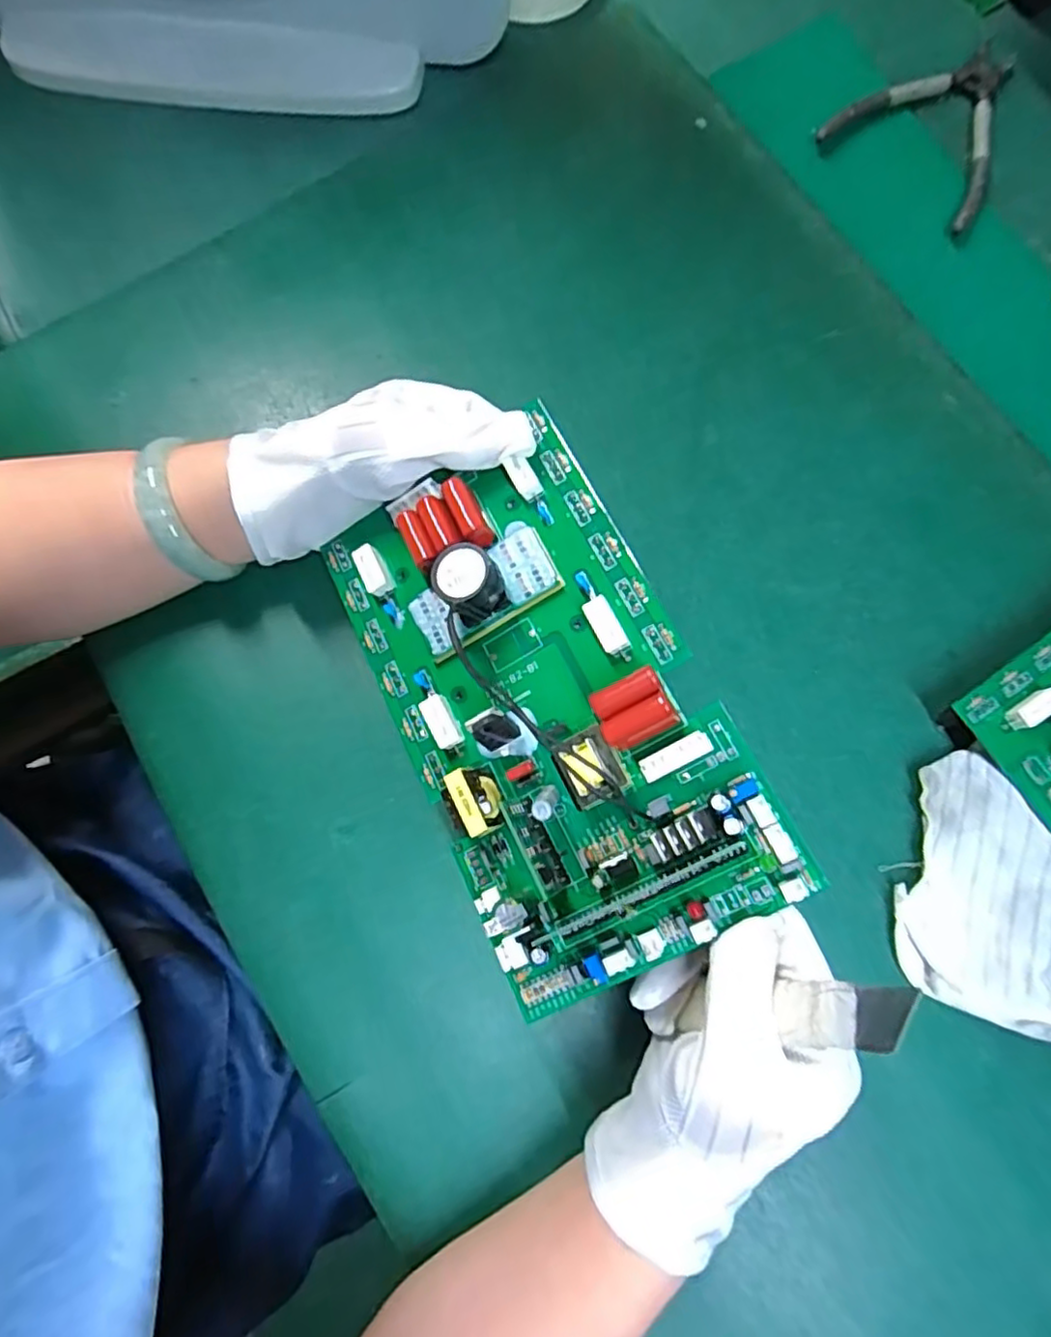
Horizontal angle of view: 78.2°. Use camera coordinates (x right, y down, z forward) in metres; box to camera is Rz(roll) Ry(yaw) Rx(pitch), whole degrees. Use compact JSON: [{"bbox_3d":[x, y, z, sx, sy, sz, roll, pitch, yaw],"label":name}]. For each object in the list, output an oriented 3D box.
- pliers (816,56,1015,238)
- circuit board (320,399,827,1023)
[{"bbox_3d":[0.267,-0.349,0.411,0.108,0.007,0.128,40,81,6],"label":"pliers"},{"bbox_3d":[0.001,0.010,0.257,0.123,0.033,0.219,-31,74,11],"label":"circuit board"}]

